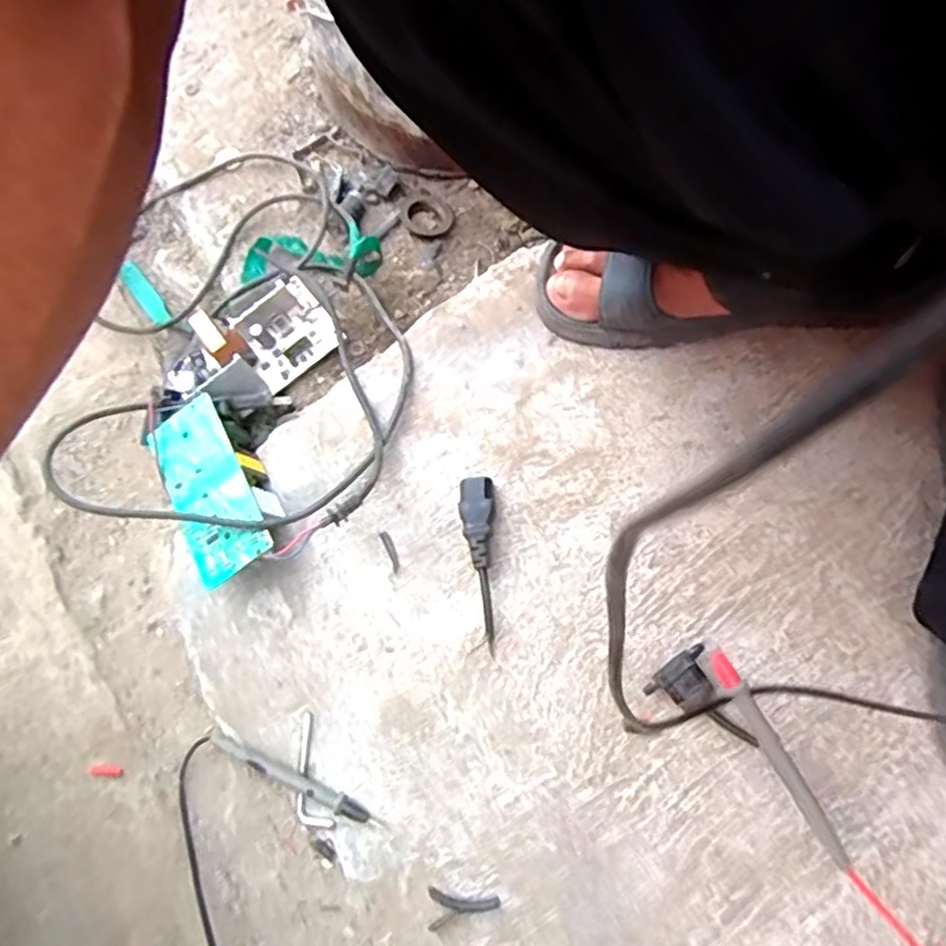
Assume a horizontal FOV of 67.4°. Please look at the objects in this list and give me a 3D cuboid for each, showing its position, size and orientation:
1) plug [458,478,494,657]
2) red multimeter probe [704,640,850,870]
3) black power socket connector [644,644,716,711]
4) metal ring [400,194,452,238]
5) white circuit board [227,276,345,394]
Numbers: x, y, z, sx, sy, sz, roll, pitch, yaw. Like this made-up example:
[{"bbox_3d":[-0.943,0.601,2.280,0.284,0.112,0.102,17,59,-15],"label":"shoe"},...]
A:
[{"bbox_3d":[0.003,0.060,0.489,0.022,0.023,0.115,-1,71,0],"label":"plug"},{"bbox_3d":[0.178,0.162,0.423,0.012,0.009,0.134,-21,57,-7],"label":"red multimeter probe"},{"bbox_3d":[0.137,0.136,0.460,0.045,0.021,0.031,-31,73,-10],"label":"black power socket connector"},{"bbox_3d":[-0.044,-0.242,0.671,0.047,0.006,0.046,0,71,0],"label":"metal ring"},{"bbox_3d":[-0.164,-0.124,0.618,0.079,0.030,0.070,-38,75,-12],"label":"white circuit board"}]

